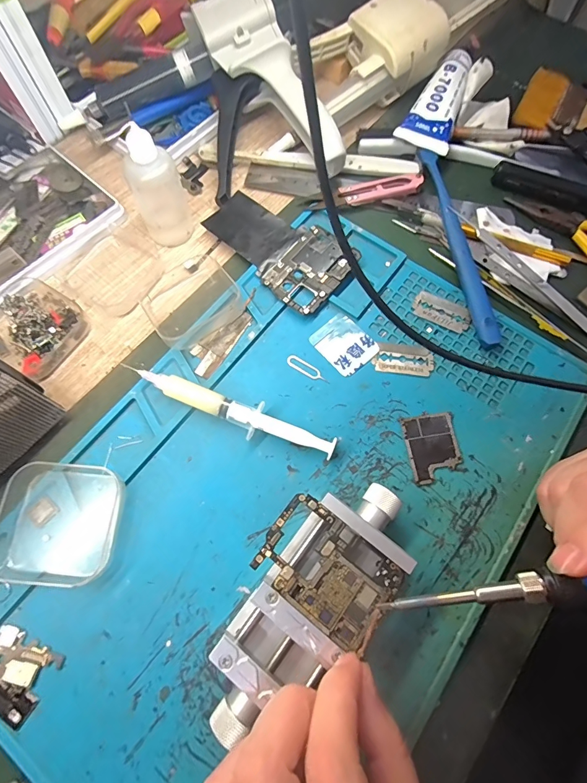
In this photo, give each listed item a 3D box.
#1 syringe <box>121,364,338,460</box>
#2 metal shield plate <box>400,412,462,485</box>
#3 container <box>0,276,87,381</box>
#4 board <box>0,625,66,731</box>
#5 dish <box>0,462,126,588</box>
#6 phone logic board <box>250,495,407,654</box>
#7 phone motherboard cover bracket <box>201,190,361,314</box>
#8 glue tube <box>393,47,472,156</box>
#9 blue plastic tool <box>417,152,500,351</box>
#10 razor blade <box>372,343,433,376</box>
[{"bbox_3d":[-0.038,0.013,0.243,0.134,0.016,0.018,19,72,5],"label":"syringe"},{"bbox_3d":[0.090,0.035,0.244,0.033,0.004,0.042,-9,72,-5],"label":"metal shield plate"},{"bbox_3d":[-0.183,-0.048,0.263,0.063,0.019,0.061,32,73,9],"label":"container"},{"bbox_3d":[-0.148,0.145,0.199,0.044,0.004,0.033,33,73,9],"label":"board"},{"bbox_3d":[-0.135,0.074,0.218,0.070,0.016,0.063,6,71,0],"label":"dish"},{"bbox_3d":[0.017,0.090,0.193,0.067,0.004,0.047,38,74,11],"label":"phone logic board"},{"bbox_3d":[-0.013,-0.109,0.290,0.112,0.008,0.066,36,74,10],"label":"phone motherboard cover bracket"},{"bbox_3d":[0.126,-0.252,0.334,0.043,0.025,0.114,22,72,6],"label":"glue tube"},{"bbox_3d":[0.124,-0.115,0.291,0.012,0.015,0.176,-8,72,-4],"label":"blue plastic tool"},{"bbox_3d":[0.076,-0.023,0.264,0.040,0.004,0.022,8,71,1],"label":"razor blade"}]

